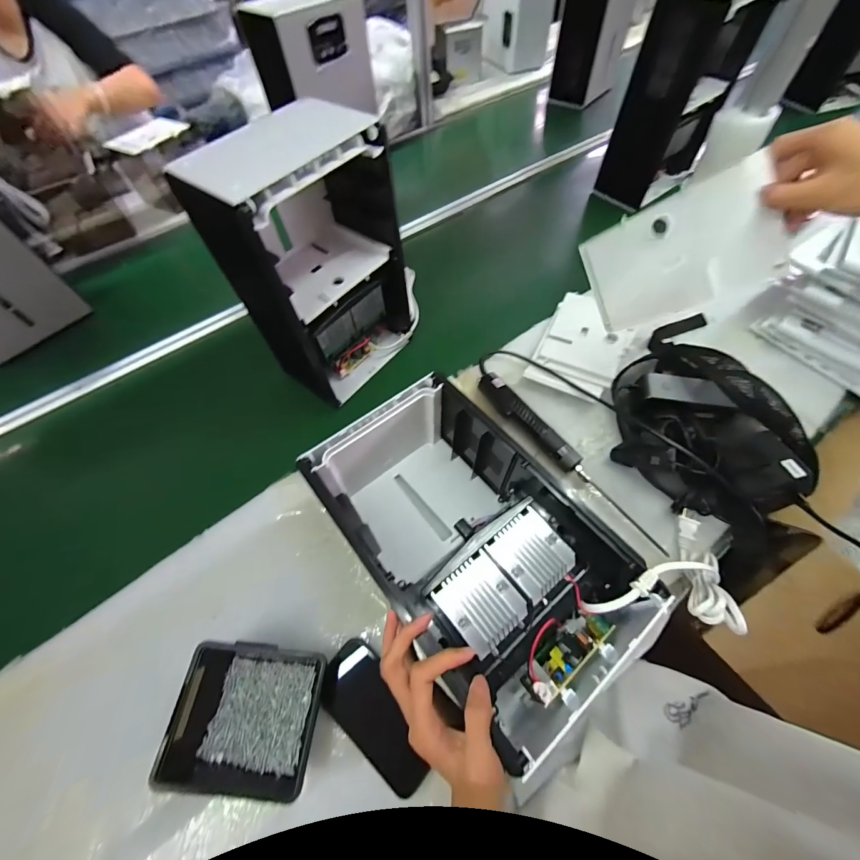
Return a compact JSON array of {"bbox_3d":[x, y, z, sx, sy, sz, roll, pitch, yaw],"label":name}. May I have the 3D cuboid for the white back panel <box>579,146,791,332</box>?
[{"bbox_3d":[0.293,-0.200,0.438,0.186,0.141,0.021,-11,23,44],"label":"white back panel"}]

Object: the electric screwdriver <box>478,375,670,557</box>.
[{"bbox_3d":[0.192,0.033,0.529,0.035,0.035,0.339,-34,63,-16],"label":"electric screwdriver"}]

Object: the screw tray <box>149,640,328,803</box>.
[{"bbox_3d":[-0.185,0.295,0.376,0.136,0.053,0.128,2,59,5],"label":"screw tray"}]

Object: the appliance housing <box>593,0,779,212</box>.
[{"bbox_3d":[0.563,-0.745,0.814,0.234,0.323,0.145,-39,64,-18],"label":"appliance housing"}]

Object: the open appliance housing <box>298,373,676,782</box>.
[{"bbox_3d":[0.041,0.123,0.426,0.209,0.142,0.349,-36,63,-16],"label":"open appliance housing"}]

